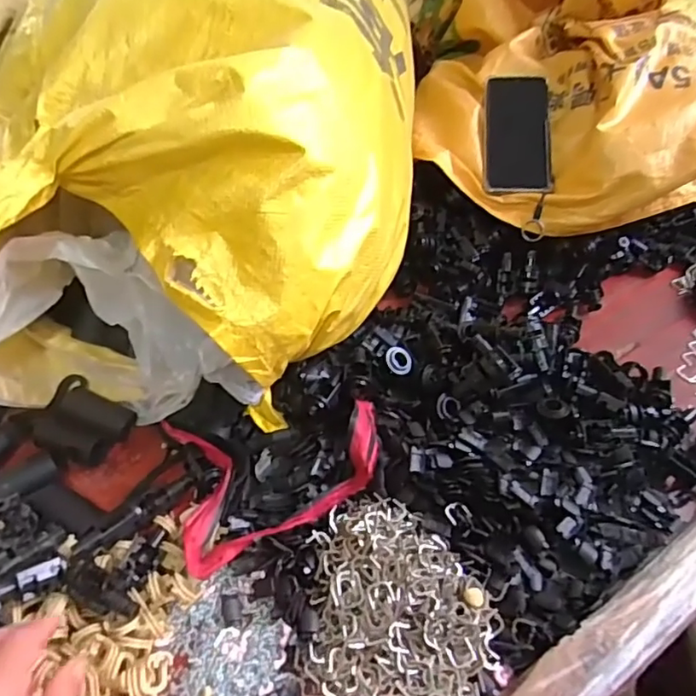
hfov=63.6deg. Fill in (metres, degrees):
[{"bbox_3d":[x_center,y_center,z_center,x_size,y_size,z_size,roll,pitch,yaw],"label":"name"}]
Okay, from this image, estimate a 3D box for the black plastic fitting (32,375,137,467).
[{"bbox_3d":[-0.246,0.071,0.518,0.077,0.030,0.068,23,52,17],"label":"black plastic fitting"}]

